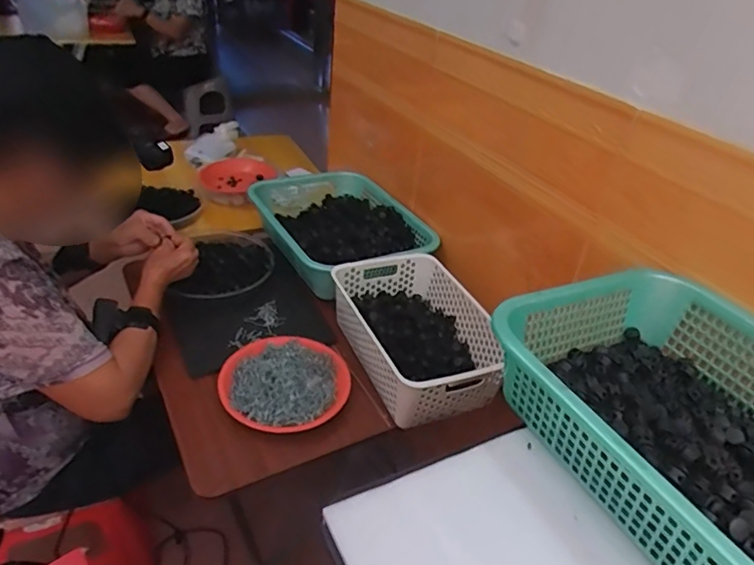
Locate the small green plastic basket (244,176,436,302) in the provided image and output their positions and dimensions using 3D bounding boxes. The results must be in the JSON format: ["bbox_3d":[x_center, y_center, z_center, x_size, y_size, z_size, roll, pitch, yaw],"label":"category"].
[{"bbox_3d":[-0.076,-0.115,1.162,0.302,0.114,0.420,-15,40,-27],"label":"small green plastic basket"}]

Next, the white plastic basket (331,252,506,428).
[{"bbox_3d":[0.067,0.079,0.895,0.225,0.100,0.313,-13,39,-25],"label":"white plastic basket"}]

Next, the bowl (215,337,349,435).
[{"bbox_3d":[-0.138,0.151,0.815,0.188,0.036,0.174,4,35,-3],"label":"bowl"}]

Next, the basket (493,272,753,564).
[{"bbox_3d":[0.311,0.137,0.483,0.279,0.091,0.373,-13,40,-26],"label":"basket"}]

